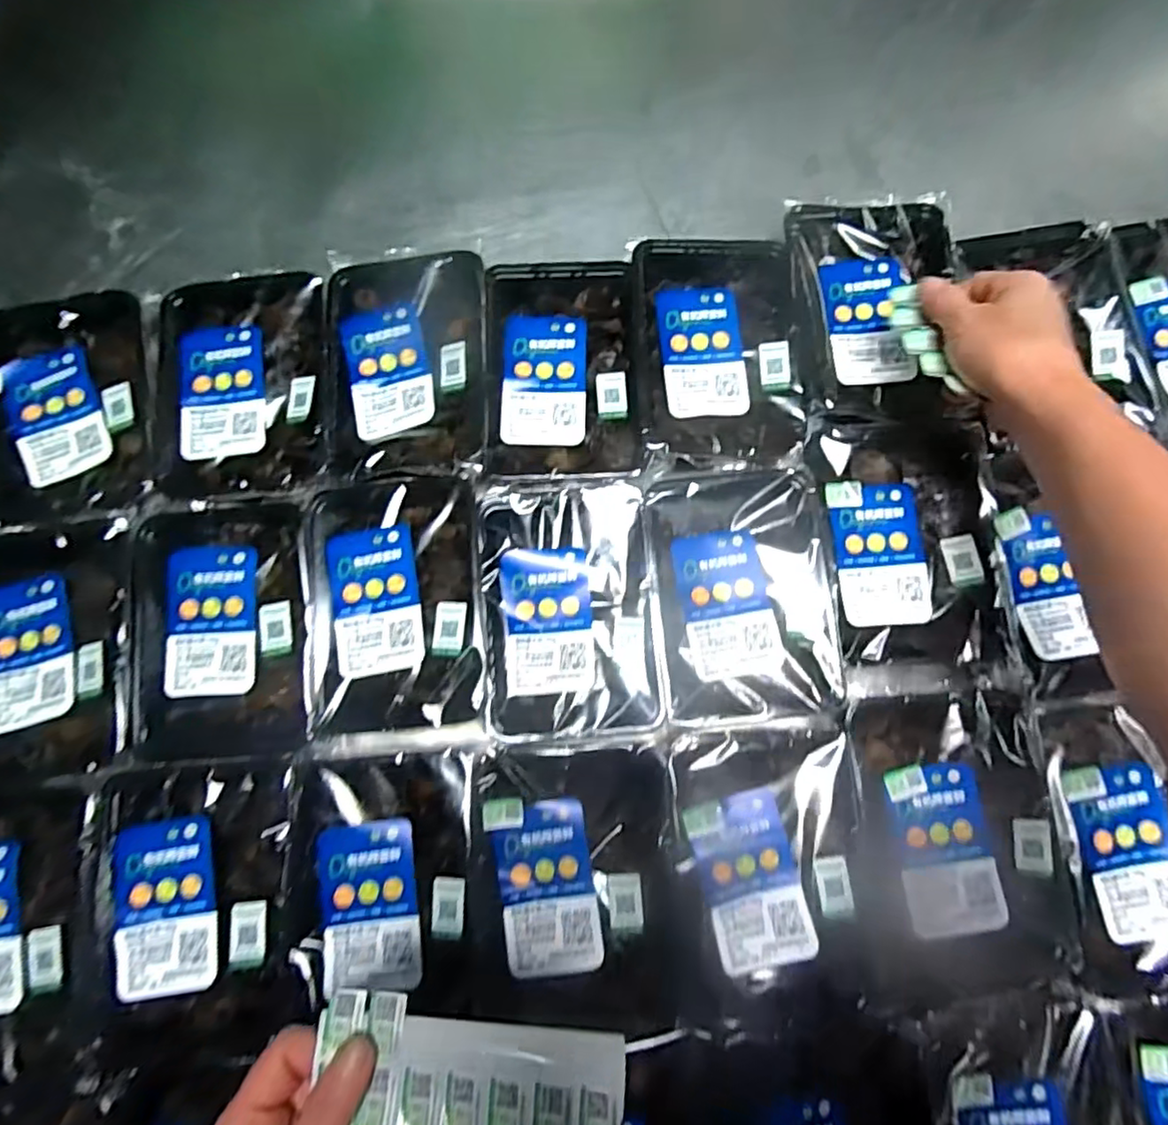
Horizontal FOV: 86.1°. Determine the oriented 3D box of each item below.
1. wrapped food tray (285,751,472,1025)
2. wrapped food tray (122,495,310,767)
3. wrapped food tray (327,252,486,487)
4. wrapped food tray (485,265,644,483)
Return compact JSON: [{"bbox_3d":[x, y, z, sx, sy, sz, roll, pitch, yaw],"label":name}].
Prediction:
[{"bbox_3d":[-0.129,0.201,0.400,0.112,0.020,0.148,-2,78,-1],"label":"wrapped food tray"},{"bbox_3d":[-0.246,0.045,0.434,0.113,0.037,0.172,-7,78,-2],"label":"wrapped food tray"},{"bbox_3d":[-0.131,-0.147,0.462,0.115,0.028,0.174,-2,78,-1],"label":"wrapped food tray"},{"bbox_3d":[-0.016,-0.143,0.474,0.109,0.040,0.169,-1,78,-1],"label":"wrapped food tray"}]

